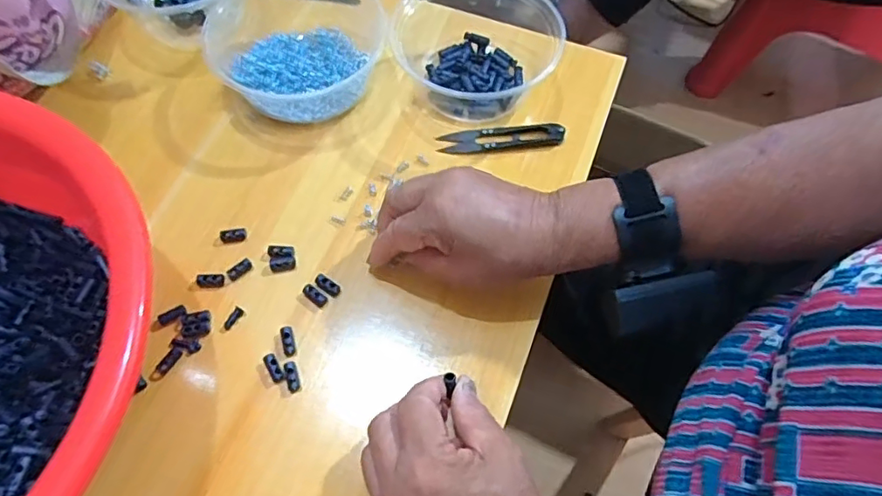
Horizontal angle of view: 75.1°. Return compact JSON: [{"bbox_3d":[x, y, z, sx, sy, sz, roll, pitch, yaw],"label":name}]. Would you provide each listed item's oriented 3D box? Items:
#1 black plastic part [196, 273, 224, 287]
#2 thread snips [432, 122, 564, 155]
[{"bbox_3d":[-0.165,0.023,0.411,0.019,0.004,0.010,-5,63,-4],"label":"black plastic part"},{"bbox_3d":[0.050,-0.090,0.470,0.101,0.006,0.021,-4,62,-3],"label":"thread snips"}]

